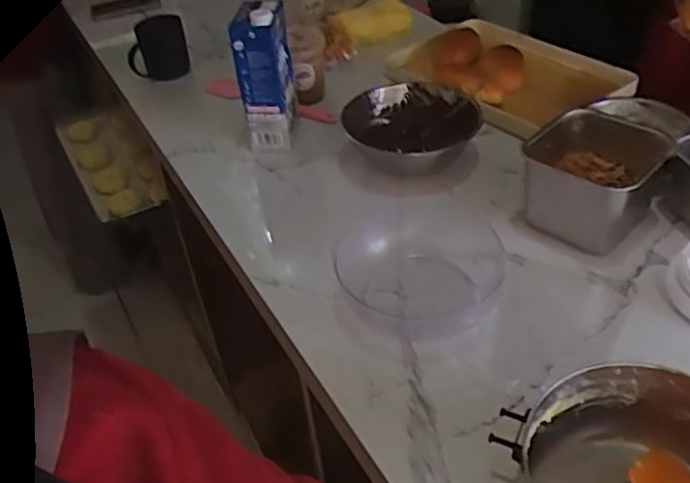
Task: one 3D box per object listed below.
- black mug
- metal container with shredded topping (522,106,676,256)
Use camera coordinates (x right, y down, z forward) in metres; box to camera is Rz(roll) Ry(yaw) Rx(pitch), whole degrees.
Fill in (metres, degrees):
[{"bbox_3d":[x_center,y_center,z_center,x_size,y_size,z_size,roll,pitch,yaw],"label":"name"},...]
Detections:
[{"bbox_3d":[-0.367,-0.380,1.348,0.110,0.097,0.092,-13,40,-7],"label":"black mug"},{"bbox_3d":[0.294,-0.073,0.832,0.150,0.117,0.138,-34,47,-29],"label":"metal container with shredded topping"}]

